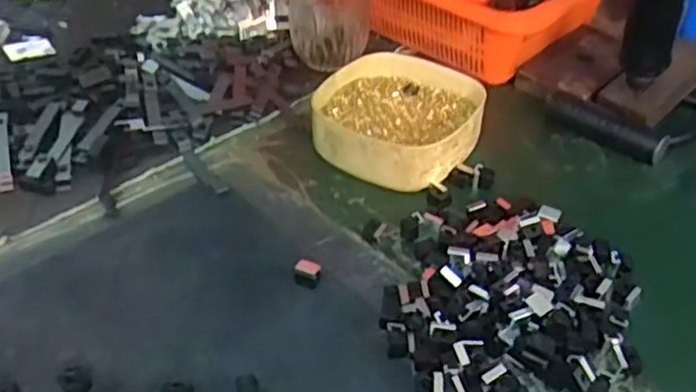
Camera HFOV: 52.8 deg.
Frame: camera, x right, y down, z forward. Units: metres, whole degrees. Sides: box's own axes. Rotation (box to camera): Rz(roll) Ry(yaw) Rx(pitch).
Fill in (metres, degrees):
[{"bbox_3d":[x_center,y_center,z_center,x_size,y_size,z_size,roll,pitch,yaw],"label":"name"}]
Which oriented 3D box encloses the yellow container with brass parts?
[{"bbox_3d":[0.045,-0.074,0.633,0.144,0.039,0.159,12,41,13],"label":"yellow container with brass parts"}]

